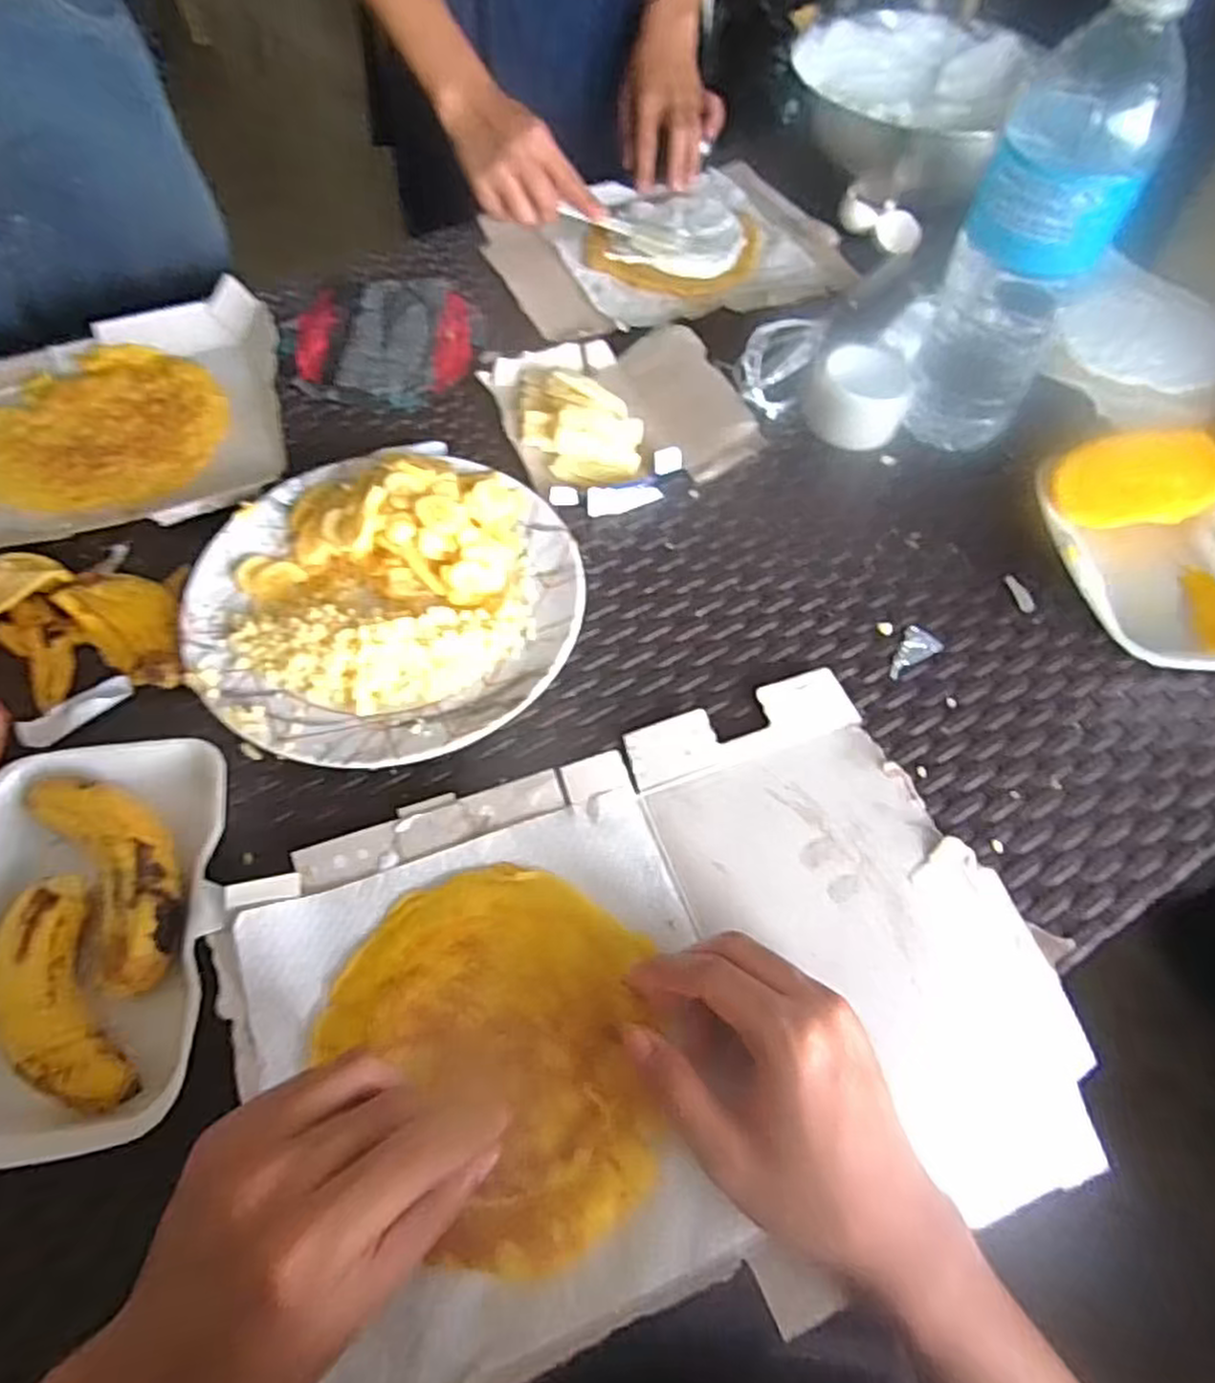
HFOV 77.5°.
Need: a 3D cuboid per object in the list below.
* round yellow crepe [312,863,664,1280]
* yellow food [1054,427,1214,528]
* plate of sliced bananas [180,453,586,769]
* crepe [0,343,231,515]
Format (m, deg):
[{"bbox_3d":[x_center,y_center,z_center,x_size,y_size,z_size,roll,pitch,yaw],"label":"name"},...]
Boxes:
[{"bbox_3d":[-0.040,0.151,0.334,0.128,0.008,0.156,-36,67,-23],"label":"round yellow crepe"},{"bbox_3d":[0.348,-0.139,0.492,0.106,0.025,0.064,-13,61,-10],"label":"yellow food"},{"bbox_3d":[-0.129,-0.060,0.441,0.223,0.041,0.216,-2,59,-3],"label":"plate of sliced bananas"},{"bbox_3d":[-0.355,-0.182,0.528,0.165,0.010,0.152,-34,66,-20],"label":"crepe"}]

